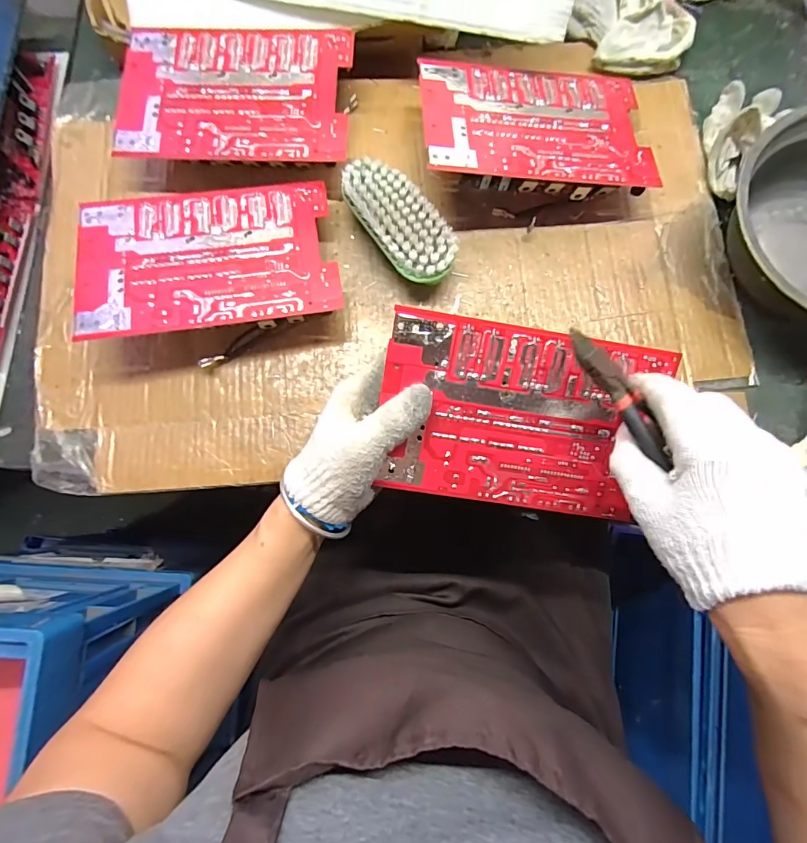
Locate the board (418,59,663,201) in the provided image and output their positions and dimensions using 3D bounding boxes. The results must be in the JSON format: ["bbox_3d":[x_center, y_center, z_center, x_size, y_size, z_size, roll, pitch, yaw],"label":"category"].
[{"bbox_3d":[0.115,-0.254,0.385,0.193,0.060,0.124,0,80,0],"label":"board"}]

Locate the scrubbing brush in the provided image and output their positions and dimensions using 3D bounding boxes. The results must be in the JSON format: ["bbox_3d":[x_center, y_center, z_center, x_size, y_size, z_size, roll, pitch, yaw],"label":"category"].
[{"bbox_3d":[-0.004,-0.168,0.380,0.054,0.041,0.122,-36,82,-6],"label":"scrubbing brush"}]

